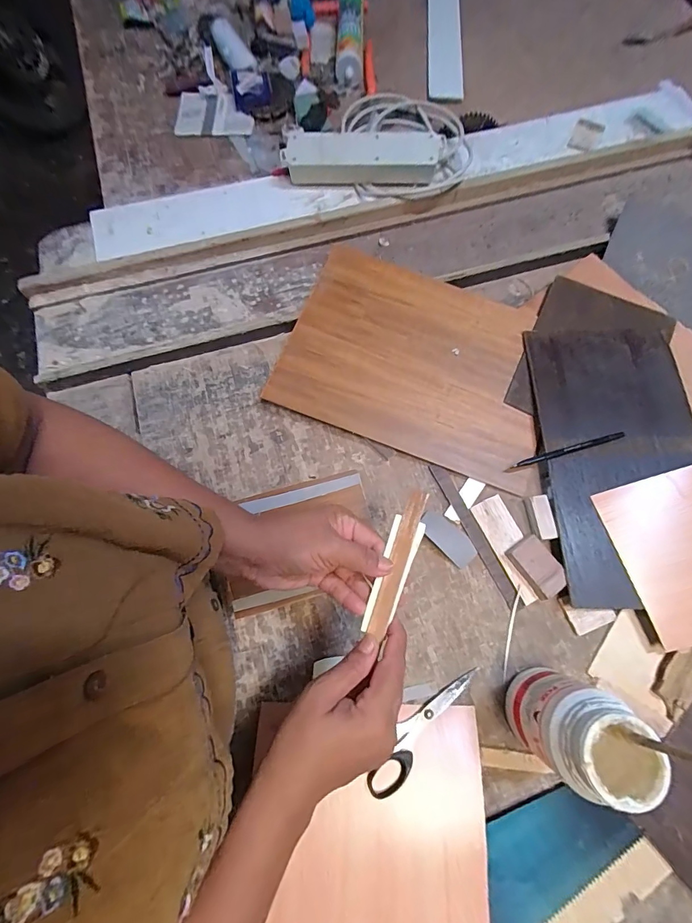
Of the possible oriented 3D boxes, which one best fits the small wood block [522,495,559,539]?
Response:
[{"bbox_3d":[0.231,0.068,0.467,0.023,0.018,0.051,-6,73,0],"label":"small wood block"}]

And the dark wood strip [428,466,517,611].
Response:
[{"bbox_3d":[0.153,0.083,0.469,0.017,0.005,0.179,-26,74,-6],"label":"dark wood strip"}]

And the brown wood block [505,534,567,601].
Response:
[{"bbox_3d":[0.217,0.120,0.444,0.040,0.024,0.064,-32,75,-8],"label":"brown wood block"}]

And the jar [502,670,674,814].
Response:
[{"bbox_3d":[0.201,0.240,0.343,0.070,0.131,0.073,0,73,1],"label":"jar"}]

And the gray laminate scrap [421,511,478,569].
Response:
[{"bbox_3d":[0.122,0.090,0.468,0.073,0.006,0.034,43,78,13],"label":"gray laminate scrap"}]

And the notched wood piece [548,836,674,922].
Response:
[{"bbox_3d":[0.243,0.403,0.360,0.126,0.004,0.038,-30,82,-9],"label":"notched wood piece"}]

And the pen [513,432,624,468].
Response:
[{"bbox_3d":[0.273,-0.013,0.481,0.138,0.011,0.010,-16,73,-4],"label":"pen"}]

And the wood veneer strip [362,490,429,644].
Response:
[{"bbox_3d":[0.043,0.084,0.325,0.025,0.007,0.120,17,85,16],"label":"wood veneer strip"}]

